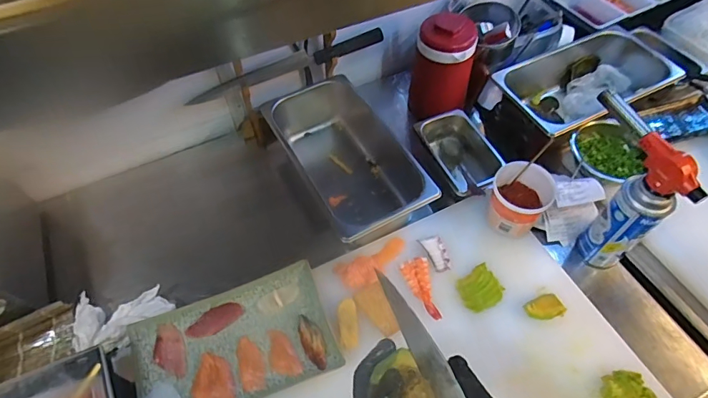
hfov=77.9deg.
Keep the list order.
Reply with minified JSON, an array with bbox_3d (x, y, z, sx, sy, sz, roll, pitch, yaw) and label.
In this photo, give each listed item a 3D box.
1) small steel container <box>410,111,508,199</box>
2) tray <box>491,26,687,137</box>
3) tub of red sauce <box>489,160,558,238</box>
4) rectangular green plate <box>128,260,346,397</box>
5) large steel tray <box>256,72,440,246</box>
[{"bbox_3d":[0.189,-0.074,0.777,0.115,0.074,0.177,-19,60,-12],"label":"small steel container"},{"bbox_3d":[0.423,-0.209,0.844,0.314,0.101,0.201,-26,60,-17],"label":"tray"},{"bbox_3d":[0.254,0.001,0.677,0.086,0.082,0.088,0,56,0],"label":"tub of red sauce"},{"bbox_3d":[-0.166,0.202,0.607,0.264,0.019,0.162,-20,62,-10],"label":"rectangular green plate"},{"bbox_3d":[-0.021,-0.059,0.775,0.171,0.126,0.335,-26,60,-17],"label":"large steel tray"}]

